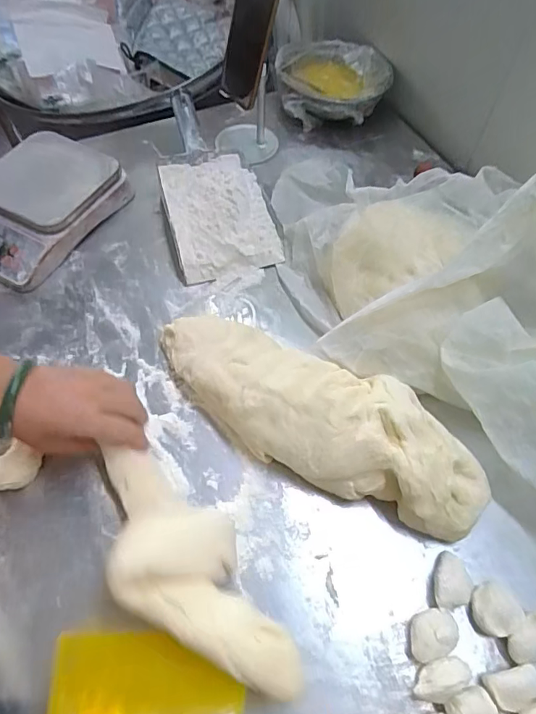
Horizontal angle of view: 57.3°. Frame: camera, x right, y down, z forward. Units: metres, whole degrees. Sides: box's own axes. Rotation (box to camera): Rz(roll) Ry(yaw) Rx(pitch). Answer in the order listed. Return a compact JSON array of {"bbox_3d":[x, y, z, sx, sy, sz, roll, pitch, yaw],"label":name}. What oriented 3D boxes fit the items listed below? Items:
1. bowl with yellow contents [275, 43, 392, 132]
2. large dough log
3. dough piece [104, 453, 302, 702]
[{"bbox_3d":[0.105,-0.456,0.818,0.178,0.057,0.188,1,59,-2],"label":"bowl with yellow contents"},{"bbox_3d":[0.041,0.051,0.495,0.367,0.068,0.127,25,61,12],"label":"large dough log"},{"bbox_3d":[-0.071,0.166,0.394,0.097,0.054,0.232,-34,53,-20],"label":"dough piece"}]

